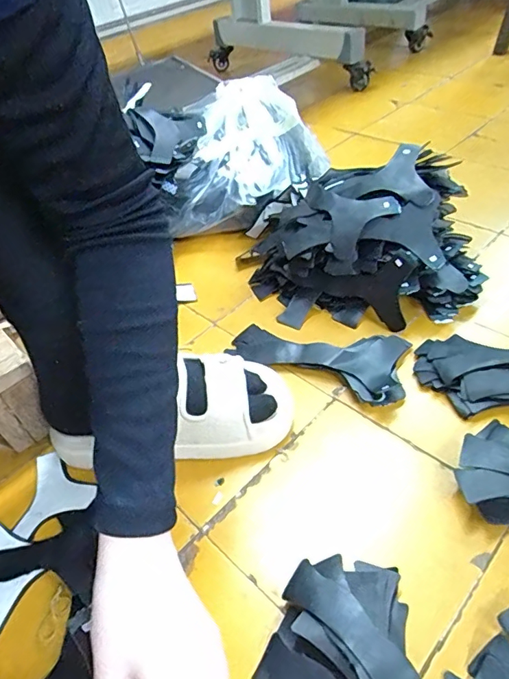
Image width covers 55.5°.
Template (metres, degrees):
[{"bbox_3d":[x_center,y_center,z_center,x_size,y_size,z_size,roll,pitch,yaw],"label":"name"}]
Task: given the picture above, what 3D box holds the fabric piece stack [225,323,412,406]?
[{"bbox_3d":[0.073,0.016,0.573,0.209,0.029,0.083,16,49,21],"label":"fabric piece stack"}]

